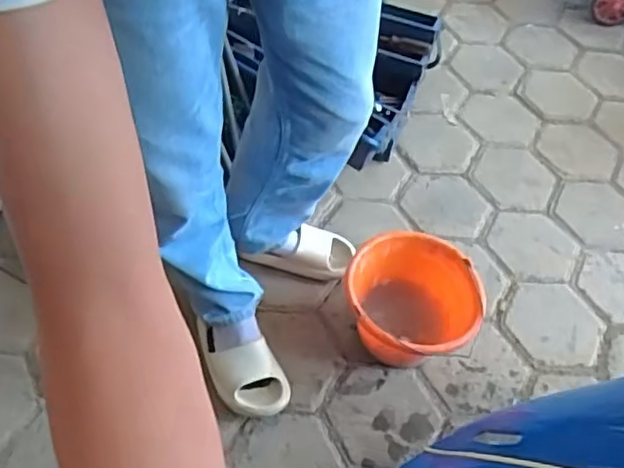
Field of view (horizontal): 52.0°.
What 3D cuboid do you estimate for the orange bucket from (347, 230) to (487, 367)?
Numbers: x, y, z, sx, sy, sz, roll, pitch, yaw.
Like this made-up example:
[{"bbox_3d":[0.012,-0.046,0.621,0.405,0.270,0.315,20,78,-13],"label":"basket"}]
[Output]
[{"bbox_3d":[0.180,0.138,1.176,0.233,0.164,0.238,3,52,-3],"label":"orange bucket"}]

